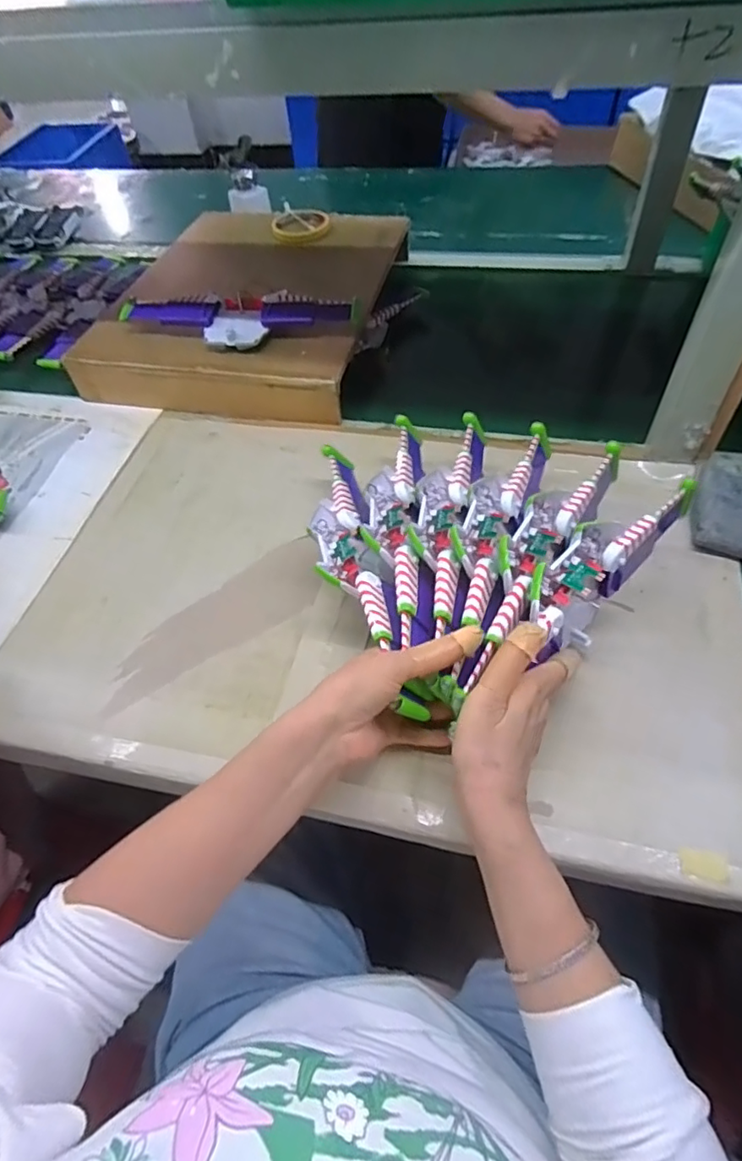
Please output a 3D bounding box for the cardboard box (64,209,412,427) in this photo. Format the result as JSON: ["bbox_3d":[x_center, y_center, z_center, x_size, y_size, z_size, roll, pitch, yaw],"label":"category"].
[{"bbox_3d":[-0.152,-0.391,0.782,0.352,0.078,0.432,11,55,13],"label":"cardboard box"}]

